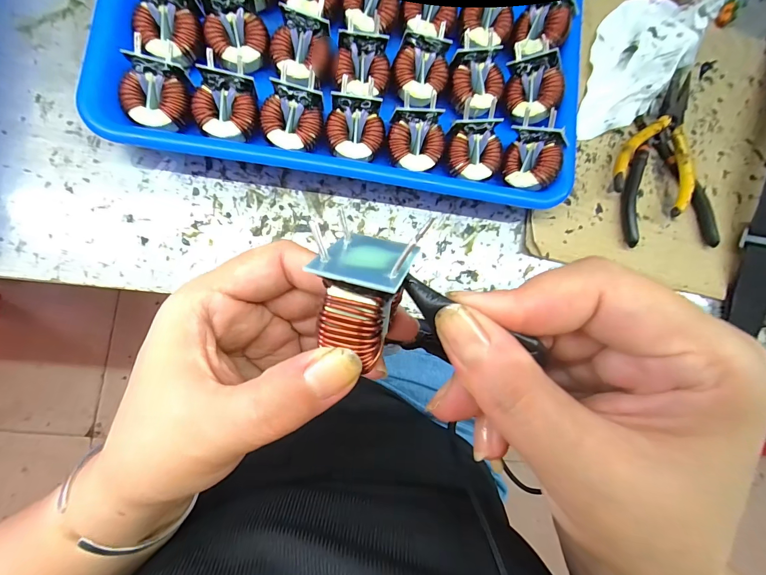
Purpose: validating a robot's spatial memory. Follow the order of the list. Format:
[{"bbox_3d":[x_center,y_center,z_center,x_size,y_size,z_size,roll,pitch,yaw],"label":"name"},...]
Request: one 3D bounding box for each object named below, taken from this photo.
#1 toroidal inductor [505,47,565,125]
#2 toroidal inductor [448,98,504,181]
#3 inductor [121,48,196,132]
[{"bbox_3d":[0.115,-0.150,0.270,0.038,0.021,0.043,-4,99,29],"label":"toroidal inductor"},{"bbox_3d":[0.067,-0.106,0.263,0.038,0.033,0.052,1,85,-8],"label":"toroidal inductor"},{"bbox_3d":[-0.149,-0.127,0.235,0.039,0.023,0.041,9,99,-12],"label":"inductor"}]

